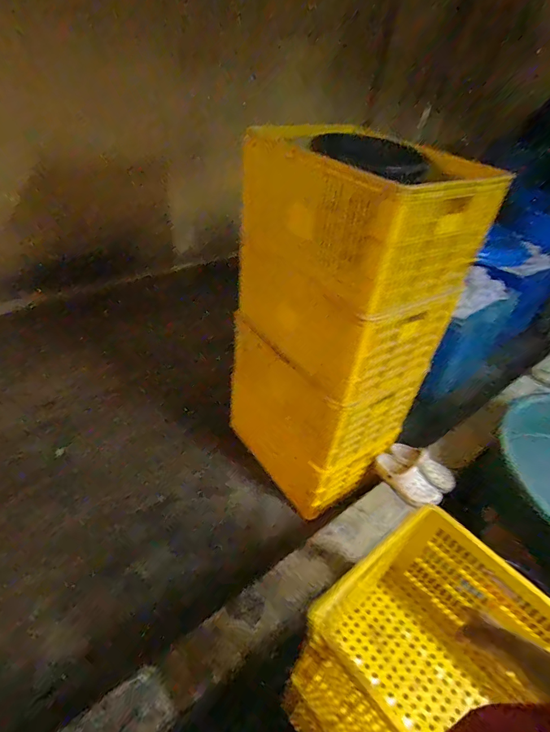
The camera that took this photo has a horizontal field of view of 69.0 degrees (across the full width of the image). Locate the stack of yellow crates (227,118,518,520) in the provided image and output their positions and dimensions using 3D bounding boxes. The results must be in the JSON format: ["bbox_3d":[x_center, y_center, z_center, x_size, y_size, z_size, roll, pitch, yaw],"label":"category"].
[{"bbox_3d":[0.172,-0.107,1.321,0.458,1.085,0.579,-20,48,-29],"label":"stack of yellow crates"}]

